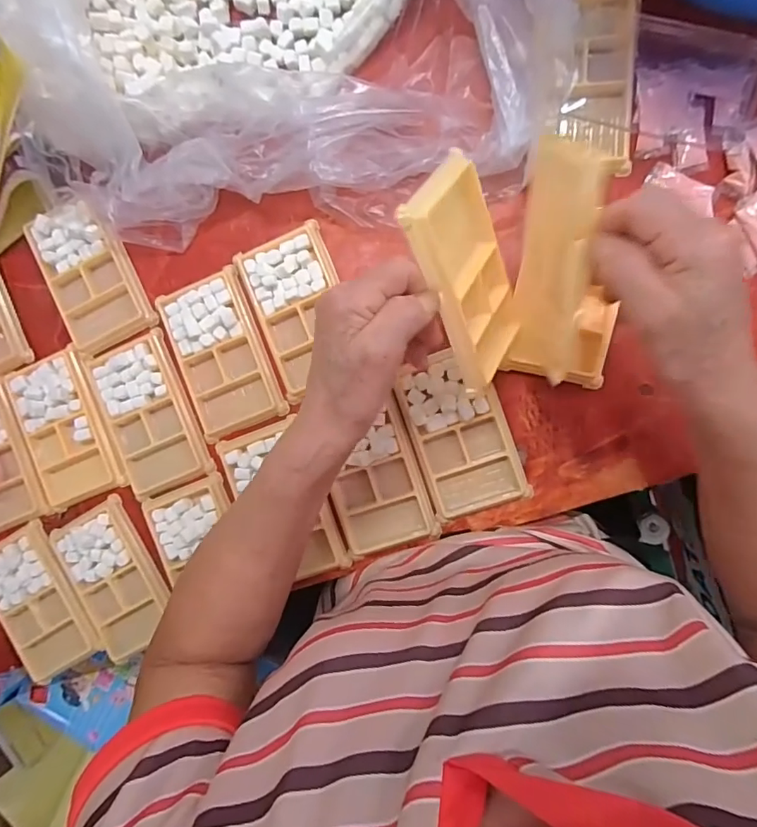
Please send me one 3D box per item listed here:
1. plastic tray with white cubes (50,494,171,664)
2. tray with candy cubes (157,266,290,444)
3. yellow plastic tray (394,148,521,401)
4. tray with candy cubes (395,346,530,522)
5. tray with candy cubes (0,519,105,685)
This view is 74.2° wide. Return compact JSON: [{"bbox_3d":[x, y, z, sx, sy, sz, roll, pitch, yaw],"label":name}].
[{"bbox_3d":[-0.242,0.153,0.457,0.076,0.010,0.135,-29,89,8],"label":"plastic tray with white cubes"},{"bbox_3d":[-0.138,-0.051,0.439,0.080,0.014,0.133,-20,91,8],"label":"tray with candy cubes"},{"bbox_3d":[0.059,-0.087,0.320,0.011,0.078,0.130,8,140,40],"label":"yellow plastic tray"},{"bbox_3d":[0.067,0.018,0.413,0.079,0.013,0.131,-19,91,8],"label":"tray with candy cubes"},{"bbox_3d":[-0.320,0.176,0.468,0.080,0.011,0.135,-33,89,8],"label":"tray with candy cubes"}]

